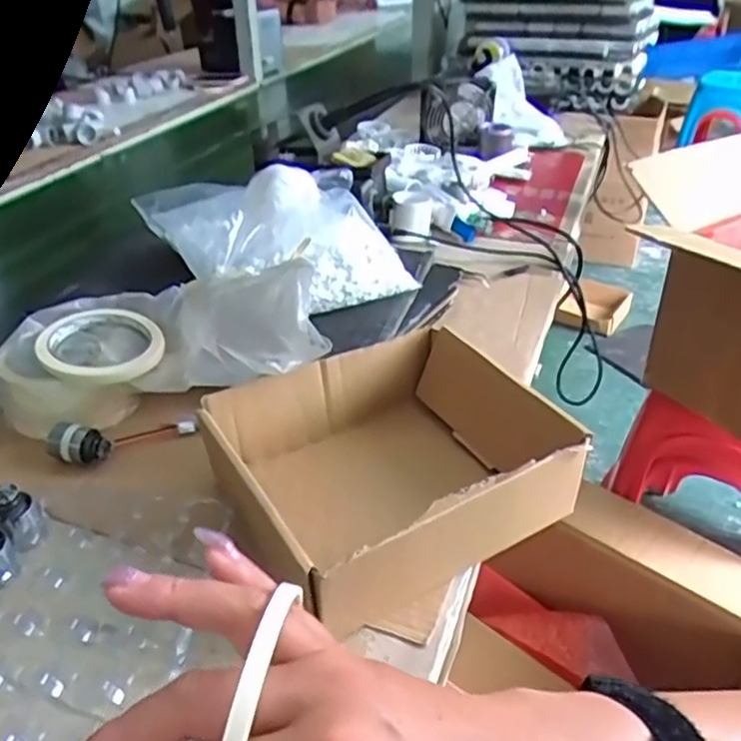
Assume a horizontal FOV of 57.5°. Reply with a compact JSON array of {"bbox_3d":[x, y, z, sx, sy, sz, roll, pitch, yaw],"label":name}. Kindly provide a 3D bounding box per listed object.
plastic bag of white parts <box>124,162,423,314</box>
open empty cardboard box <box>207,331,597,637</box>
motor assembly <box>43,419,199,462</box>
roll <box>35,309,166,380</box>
[{"bbox_3d":[-0.106,-0.126,0.640,0.266,0.092,0.130,16,39,24],"label":"plastic bag of white parts"},{"bbox_3d":[0.013,0.064,0.478,0.210,0.081,0.194,-20,39,-27],"label":"open empty cardboard box"},{"bbox_3d":[-0.198,0.048,0.537,0.109,0.025,0.037,-13,37,-20],"label":"motor assembly"},{"bbox_3d":[-0.220,-0.023,0.553,0.095,0.017,0.095,-2,35,1],"label":"roll"}]

